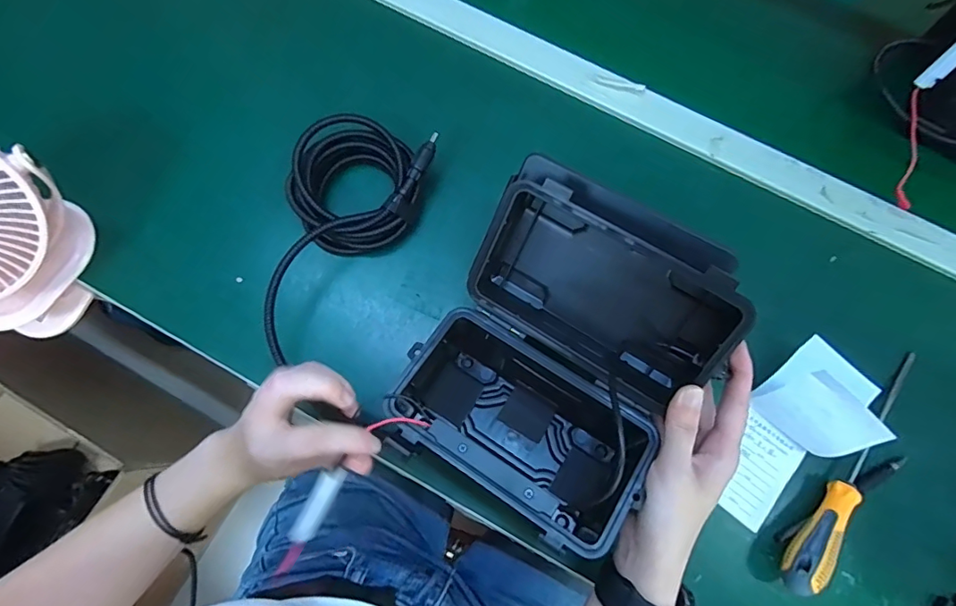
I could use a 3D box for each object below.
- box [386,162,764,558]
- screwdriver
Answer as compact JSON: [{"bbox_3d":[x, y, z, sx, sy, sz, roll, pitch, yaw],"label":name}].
[{"bbox_3d":[0.059,0.038,0.372,0.173,0.133,0.213,31,77,7],"label":"box"},{"bbox_3d":[0.318,0.136,0.416,0.029,0.029,0.232,39,73,8],"label":"screwdriver"}]

